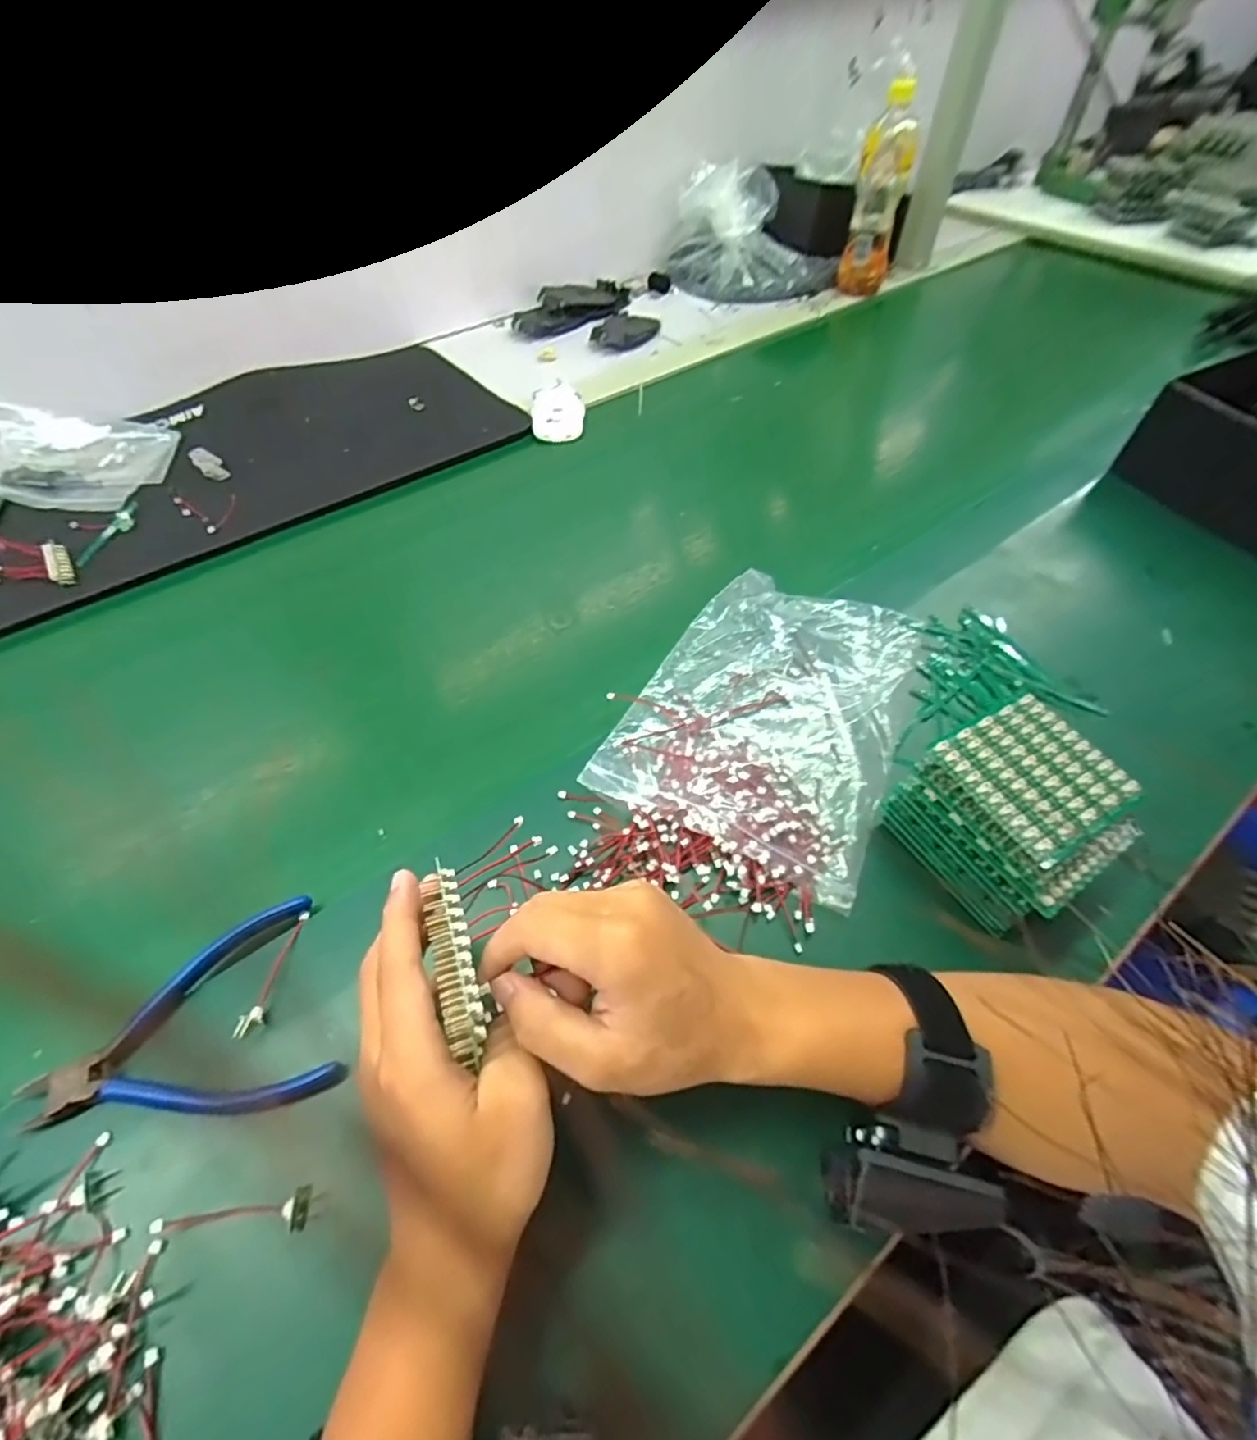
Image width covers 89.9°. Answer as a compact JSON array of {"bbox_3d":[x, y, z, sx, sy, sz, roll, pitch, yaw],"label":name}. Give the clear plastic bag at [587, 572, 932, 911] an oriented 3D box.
[{"bbox_3d":[0.102,-0.014,0.438,0.165,0.023,0.238,20,55,16],"label":"clear plastic bag"}]

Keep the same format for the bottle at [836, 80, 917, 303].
[{"bbox_3d":[0.338,-0.705,0.850,0.066,0.206,0.071,14,53,12],"label":"bottle"}]

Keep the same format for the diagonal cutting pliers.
[{"bbox_3d":[-0.222,0.158,0.316,0.133,0.015,0.097,-25,55,-17],"label":"diagonal cutting pliers"}]

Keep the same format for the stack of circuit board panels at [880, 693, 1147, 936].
[{"bbox_3d":[0.219,0.053,0.356,0.097,0.063,0.094,-24,55,-17],"label":"stack of circuit board panels"}]

